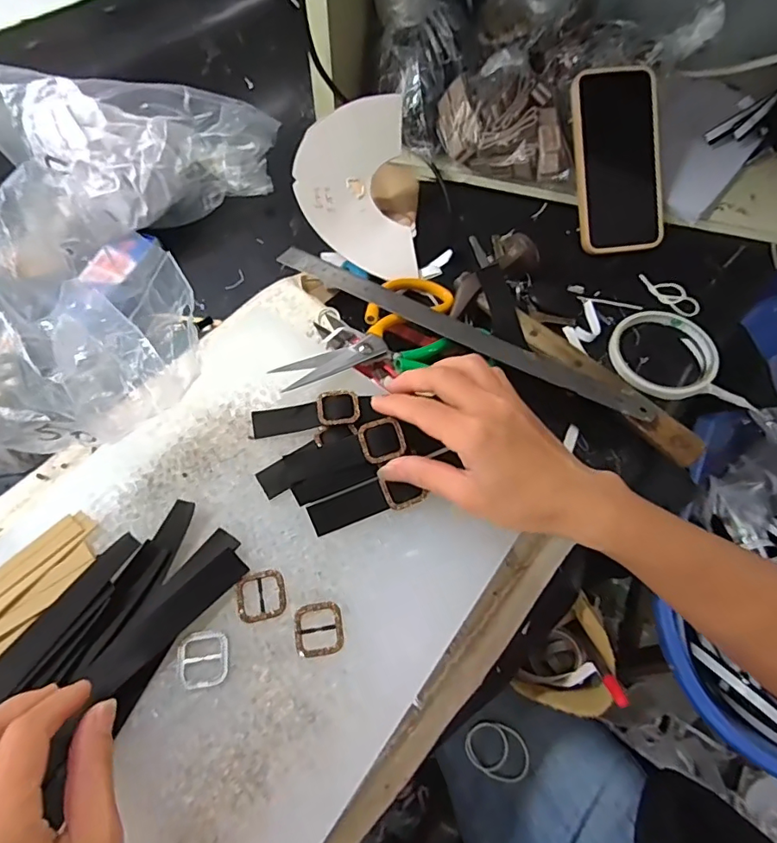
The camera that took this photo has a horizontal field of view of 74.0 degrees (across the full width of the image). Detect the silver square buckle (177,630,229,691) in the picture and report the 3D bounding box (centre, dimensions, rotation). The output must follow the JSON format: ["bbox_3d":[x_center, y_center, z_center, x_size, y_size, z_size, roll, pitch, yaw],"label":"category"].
[{"bbox_3d":[-0.105,0.134,0.292,0.028,0.004,0.029,-8,65,-6],"label":"silver square buckle"}]

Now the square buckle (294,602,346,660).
[{"bbox_3d":[-0.040,0.121,0.301,0.028,0.004,0.028,-9,65,-7],"label":"square buckle"}]

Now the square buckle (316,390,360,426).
[{"bbox_3d":[-0.035,-0.010,0.358,0.029,0.005,0.027,-6,65,-5],"label":"square buckle"}]

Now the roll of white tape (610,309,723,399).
[{"bbox_3d":[0.237,-0.059,0.443,0.085,0.010,0.083,-5,65,-5],"label":"roll of white tape"}]

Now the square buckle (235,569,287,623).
[{"bbox_3d":[-0.076,0.104,0.307,0.029,0.004,0.027,-13,65,-8],"label":"square buckle"}]

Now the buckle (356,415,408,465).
[{"bbox_3d":[-0.004,0.012,0.337,0.029,0.007,0.029,-20,67,-12],"label":"buckle"}]

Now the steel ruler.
[{"bbox_3d":[0.059,-0.075,0.424,0.321,0.008,0.033,26,46,8],"label":"steel ruler"}]

